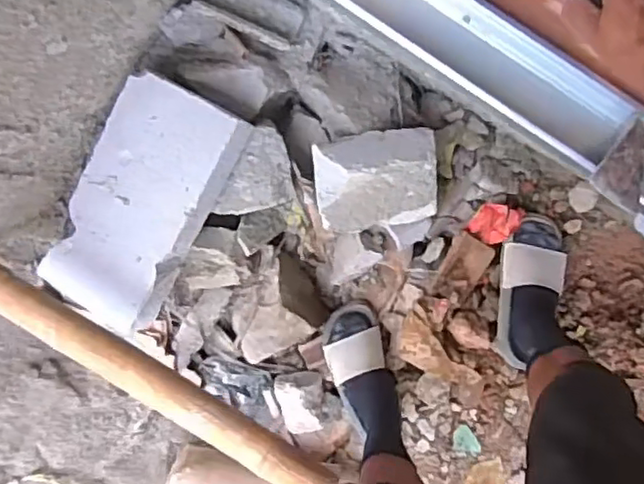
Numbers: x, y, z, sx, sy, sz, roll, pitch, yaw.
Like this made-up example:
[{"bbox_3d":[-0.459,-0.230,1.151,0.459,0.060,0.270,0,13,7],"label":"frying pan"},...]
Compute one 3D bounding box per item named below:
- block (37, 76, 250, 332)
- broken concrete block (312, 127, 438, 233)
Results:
[{"bbox_3d":[-0.295,-0.059,1.024,0.206,0.070,0.388,28,97,-1],"label":"block"},{"bbox_3d":[0.087,-0.096,1.049,0.194,0.100,0.158,-9,96,3],"label":"broken concrete block"}]

